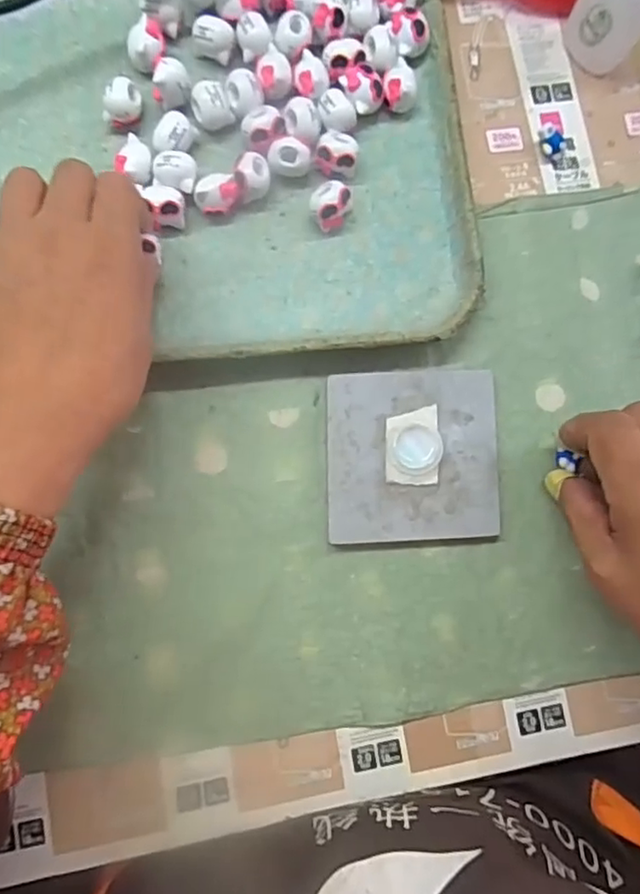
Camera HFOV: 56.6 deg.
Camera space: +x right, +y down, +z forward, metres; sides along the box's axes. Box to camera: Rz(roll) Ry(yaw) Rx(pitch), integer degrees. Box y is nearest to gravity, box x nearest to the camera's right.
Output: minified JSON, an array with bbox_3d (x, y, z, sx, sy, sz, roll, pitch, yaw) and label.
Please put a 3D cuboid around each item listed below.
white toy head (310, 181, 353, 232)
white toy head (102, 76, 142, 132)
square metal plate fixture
[{"bbox_3d":[0.006,-0.143,0.353,0.021,0.022,0.024,30,81,0],"label":"white toy head"},{"bbox_3d":[-0.117,-0.201,0.353,0.021,0.021,0.026,-5,83,-5],"label":"white toy head"},{"bbox_3d":[0.054,0.005,0.344,0.098,0.015,0.097,-1,83,-5],"label":"square metal plate fixture"}]

